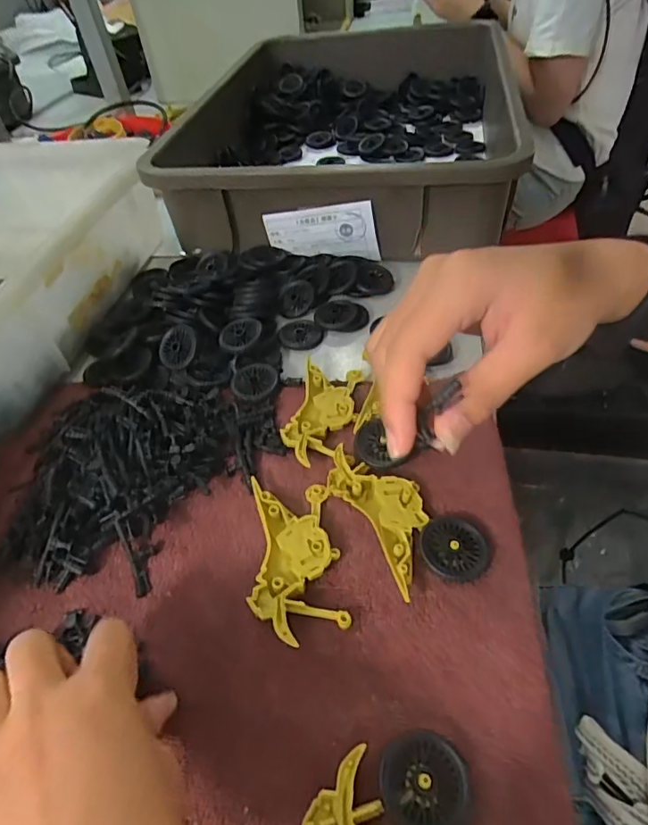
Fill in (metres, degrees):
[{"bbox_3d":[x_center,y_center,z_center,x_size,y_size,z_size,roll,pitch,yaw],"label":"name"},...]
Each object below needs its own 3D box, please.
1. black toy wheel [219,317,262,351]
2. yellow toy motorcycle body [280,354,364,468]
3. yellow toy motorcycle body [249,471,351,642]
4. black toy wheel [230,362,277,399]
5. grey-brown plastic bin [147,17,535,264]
[{"bbox_3d":[-0.069,-0.067,0.424,0.034,0.008,0.038,-1,47,5],"label":"black toy wheel"},{"bbox_3d":[-0.001,0.001,0.368,0.045,0.013,0.094,7,48,13],"label":"yellow toy motorcycle body"},{"bbox_3d":[-0.017,0.081,0.294,0.048,0.011,0.098,-9,46,-2],"label":"yellow toy motorcycle body"},{"bbox_3d":[-0.054,-0.024,0.396,0.034,0.008,0.036,1,47,-1],"label":"black toy wheel"},{"bbox_3d":[0.051,-0.398,0.677,0.391,0.109,0.629,9,48,15],"label":"grey-brown plastic bin"}]

